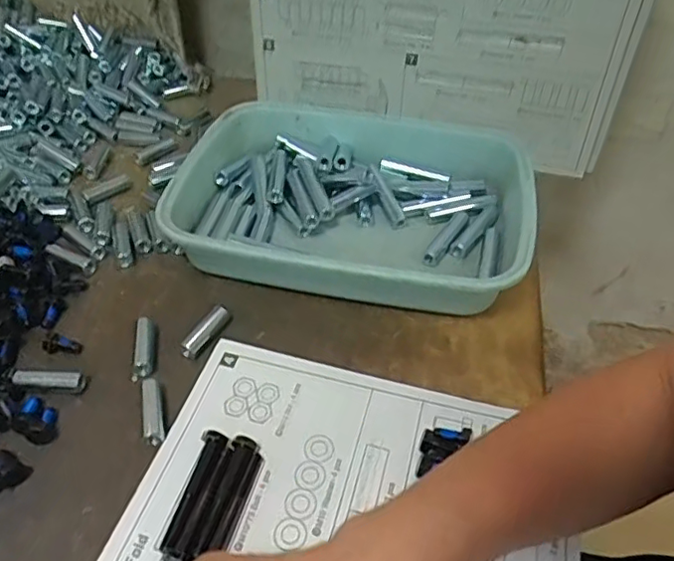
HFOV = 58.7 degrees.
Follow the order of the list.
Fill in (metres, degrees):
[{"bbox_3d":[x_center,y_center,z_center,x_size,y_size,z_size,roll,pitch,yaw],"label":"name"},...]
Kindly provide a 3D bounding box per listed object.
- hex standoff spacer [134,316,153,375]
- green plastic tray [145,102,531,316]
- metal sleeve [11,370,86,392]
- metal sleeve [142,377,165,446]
[{"bbox_3d":[-0.149,0.050,0.465,0.013,0.012,0.051,-8,45,-8],"label":"hex standoff spacer"},{"bbox_3d":[0.019,-0.078,0.561,0.304,0.061,0.241,8,45,8],"label":"green plastic tray"},{"bbox_3d":[-0.211,0.073,0.440,0.048,0.017,0.012,1,45,1],"label":"metal sleeve"},{"bbox_3d":[-0.130,0.092,0.425,0.013,0.008,0.052,-11,46,-11],"label":"metal sleeve"}]

